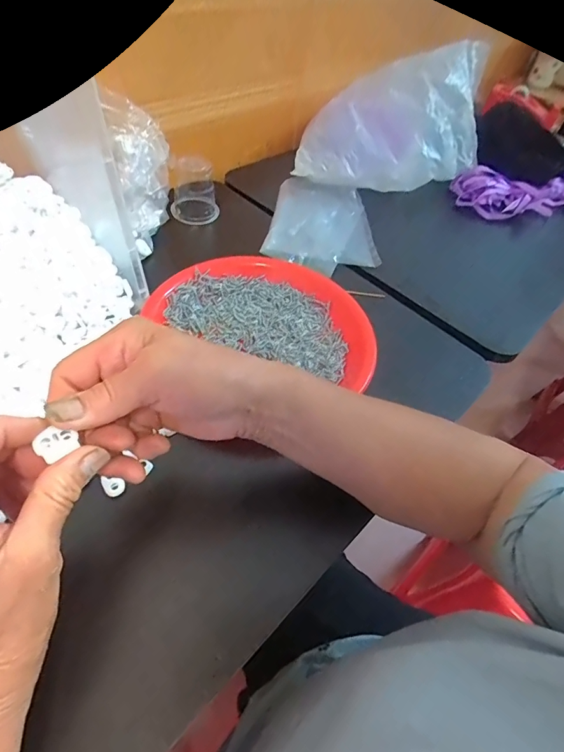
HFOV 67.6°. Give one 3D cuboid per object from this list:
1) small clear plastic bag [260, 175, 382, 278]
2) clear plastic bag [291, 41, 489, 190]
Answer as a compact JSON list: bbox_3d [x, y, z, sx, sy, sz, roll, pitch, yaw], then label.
[{"bbox_3d":[0.061,-0.212,0.571,0.141,0.024,0.188,11,51,-1],"label":"small clear plastic bag"},{"bbox_3d":[0.171,-0.366,0.621,0.303,0.161,0.106,-13,55,-19],"label":"clear plastic bag"}]

